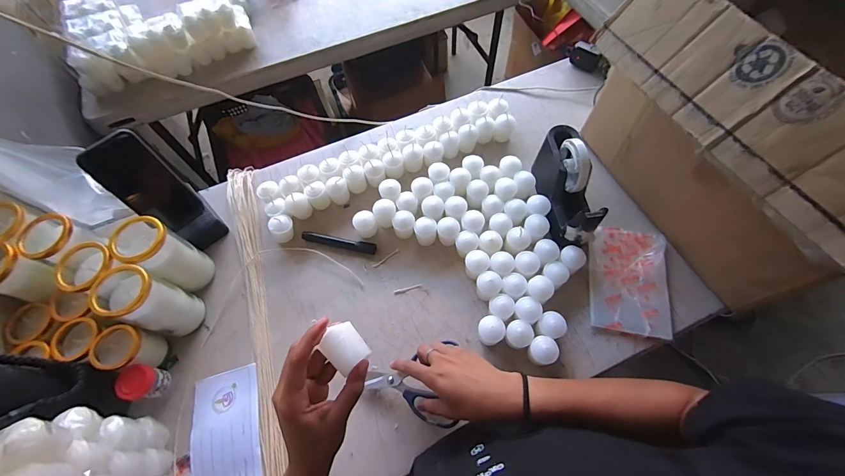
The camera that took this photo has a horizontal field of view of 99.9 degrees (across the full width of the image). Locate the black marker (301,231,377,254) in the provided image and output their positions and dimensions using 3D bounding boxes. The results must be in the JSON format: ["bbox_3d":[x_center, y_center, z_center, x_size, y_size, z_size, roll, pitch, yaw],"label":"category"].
[{"bbox_3d":[-0.144,0.006,0.618,0.128,0.013,0.020,11,66,7],"label":"black marker"}]

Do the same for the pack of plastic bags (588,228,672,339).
[{"bbox_3d":[0.333,0.063,0.570,0.117,0.018,0.174,7,66,5],"label":"pack of plastic bags"}]

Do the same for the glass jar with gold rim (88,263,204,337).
[{"bbox_3d":[-0.392,0.093,0.516,0.082,0.137,0.067,21,68,12],"label":"glass jar with gold rim"}]

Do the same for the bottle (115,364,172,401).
[{"bbox_3d":[-0.386,0.203,0.498,0.035,0.063,0.043,-2,65,1],"label":"bottle"}]

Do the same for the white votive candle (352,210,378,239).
[{"bbox_3d":[-0.101,-0.024,0.630,0.038,0.045,0.038,-1,65,2],"label":"white votive candle"}]

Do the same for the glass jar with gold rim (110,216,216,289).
[{"bbox_3d":[-0.391,0.029,0.547,0.060,0.148,0.066,-1,65,2],"label":"glass jar with gold rim"}]

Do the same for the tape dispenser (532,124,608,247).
[{"bbox_3d":[0.238,-0.091,0.583,0.063,0.113,0.187,-8,65,-2],"label":"tape dispenser"}]

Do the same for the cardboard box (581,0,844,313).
[{"bbox_3d":[0.526,-0.166,0.499,0.440,0.293,0.440,-27,67,-10],"label":"cardboard box"}]

